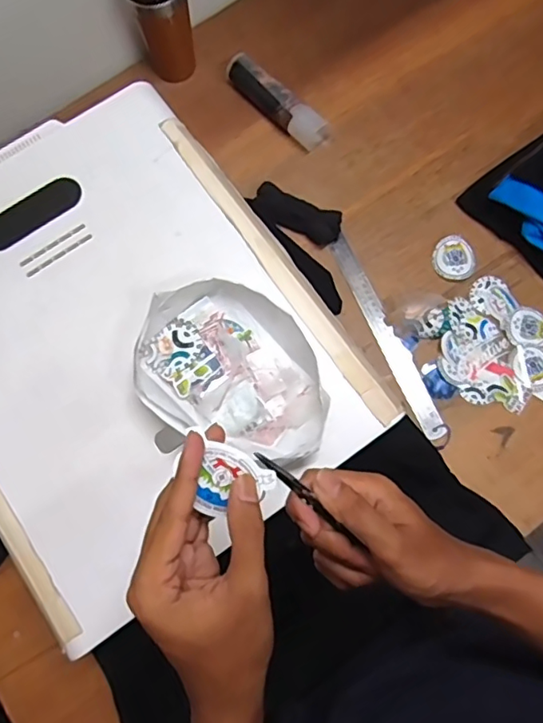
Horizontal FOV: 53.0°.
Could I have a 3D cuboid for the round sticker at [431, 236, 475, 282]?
[{"bbox_3d":[0.253,-0.142,0.754,0.056,0.010,0.064,-22,75,-5],"label":"round sticker"}]

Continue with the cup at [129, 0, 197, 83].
[{"bbox_3d":[-0.153,-0.481,0.789,0.079,0.144,0.085,-15,76,-3],"label":"cup"}]

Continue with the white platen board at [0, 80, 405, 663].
[{"bbox_3d":[-0.168,-0.038,0.576,0.401,0.027,0.495,-35,80,-8],"label":"white platen board"}]

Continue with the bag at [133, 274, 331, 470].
[{"bbox_3d":[-0.034,0.008,0.536,0.197,0.045,0.158,23,76,7],"label":"bag"}]

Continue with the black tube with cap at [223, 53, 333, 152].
[{"bbox_3d":[0.006,-0.388,0.809,0.184,0.033,0.046,41,79,11],"label":"black tube with cap"}]

